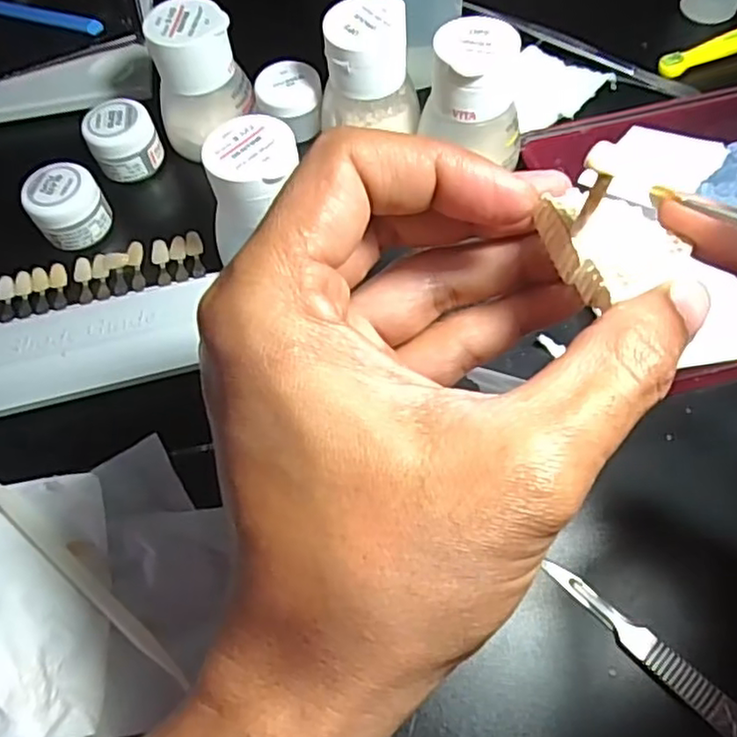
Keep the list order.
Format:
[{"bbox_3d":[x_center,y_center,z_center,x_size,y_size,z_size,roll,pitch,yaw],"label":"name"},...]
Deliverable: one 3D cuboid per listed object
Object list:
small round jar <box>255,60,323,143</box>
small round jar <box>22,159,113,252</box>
[{"bbox_3d":[-0.038,-0.134,0.333,0.034,0.023,0.030,37,70,21],"label":"small round jar"},{"bbox_3d":[-0.141,-0.077,0.308,0.032,0.025,0.030,-2,62,3],"label":"small round jar"}]

